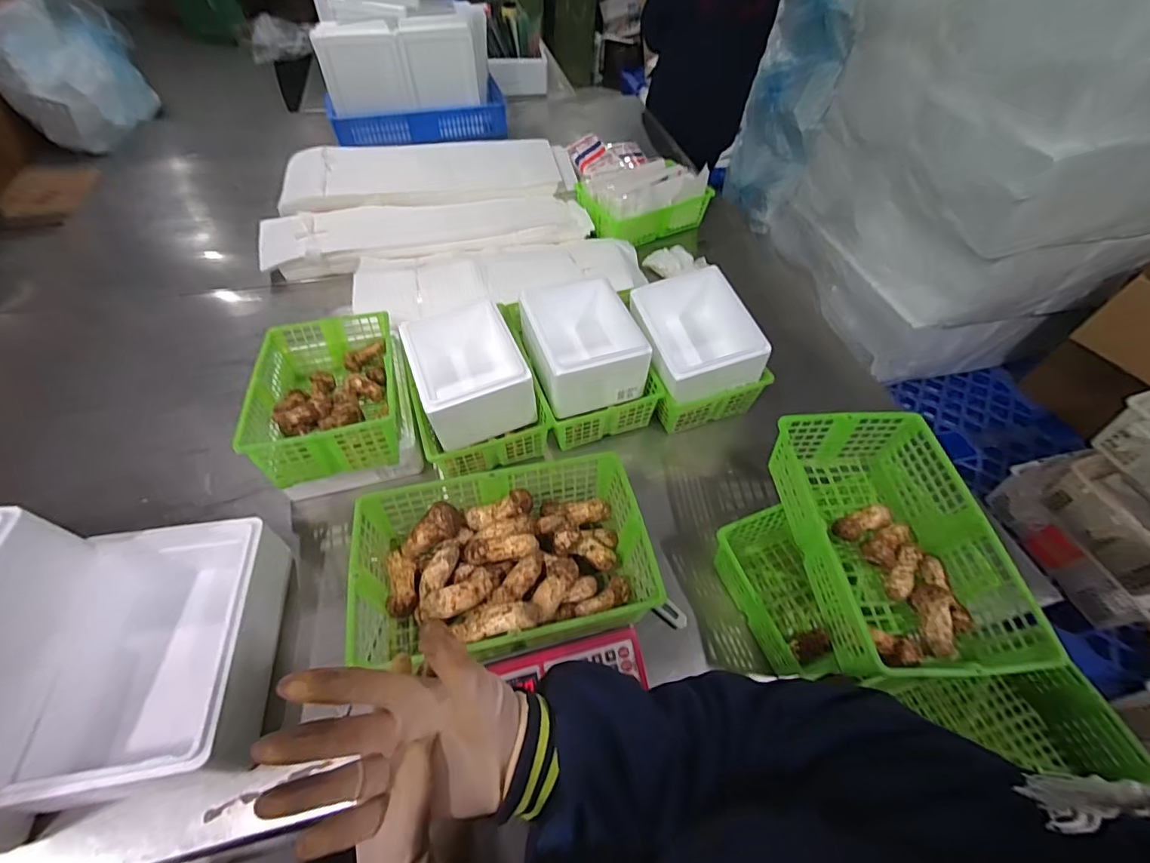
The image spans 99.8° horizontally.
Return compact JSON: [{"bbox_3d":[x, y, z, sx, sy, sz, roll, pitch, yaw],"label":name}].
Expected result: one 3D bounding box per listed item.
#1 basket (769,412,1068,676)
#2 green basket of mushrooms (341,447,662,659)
[{"bbox_3d":[0.412,0.139,0.652,0.218,0.117,0.341,-2,54,-4],"label":"basket"},{"bbox_3d":[-0.090,0.163,0.618,0.345,0.105,0.215,-9,55,-10],"label":"green basket of mushrooms"}]

